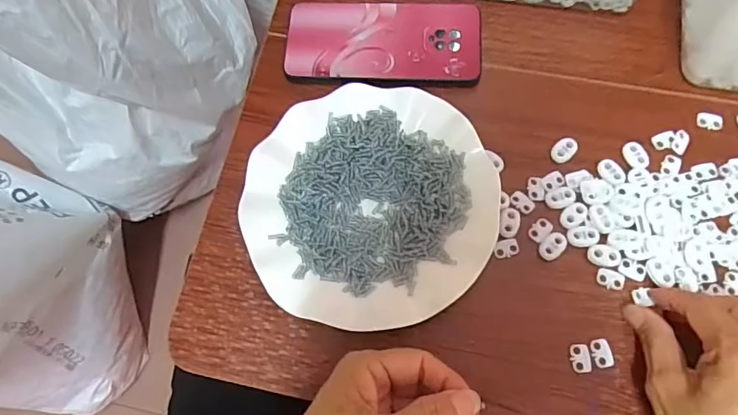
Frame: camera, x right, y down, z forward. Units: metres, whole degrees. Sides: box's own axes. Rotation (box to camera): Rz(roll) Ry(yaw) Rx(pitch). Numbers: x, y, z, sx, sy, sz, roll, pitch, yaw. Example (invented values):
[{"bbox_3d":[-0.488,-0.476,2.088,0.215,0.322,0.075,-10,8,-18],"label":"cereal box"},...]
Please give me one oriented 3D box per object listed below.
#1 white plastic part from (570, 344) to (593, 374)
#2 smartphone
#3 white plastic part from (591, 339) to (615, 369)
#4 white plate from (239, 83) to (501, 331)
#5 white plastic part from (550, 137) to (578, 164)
[{"bbox_3d":[0.146,0.103,0.345,0.014,0.004,0.018,-1,72,3],"label":"white plastic part"},{"bbox_3d":[0.012,-0.140,0.430,0.162,0.009,0.082,1,72,4],"label":"smartphone"},{"bbox_3d":[0.160,0.100,0.346,0.014,0.004,0.019,-14,72,-1],"label":"white plastic part"},{"bbox_3d":[0.000,-0.007,0.375,0.180,0.016,0.181,-1,72,3],"label":"white plate"},{"bbox_3d":[0.153,-0.045,0.394,0.023,0.004,0.014,-42,74,-10],"label":"white plastic part"}]

